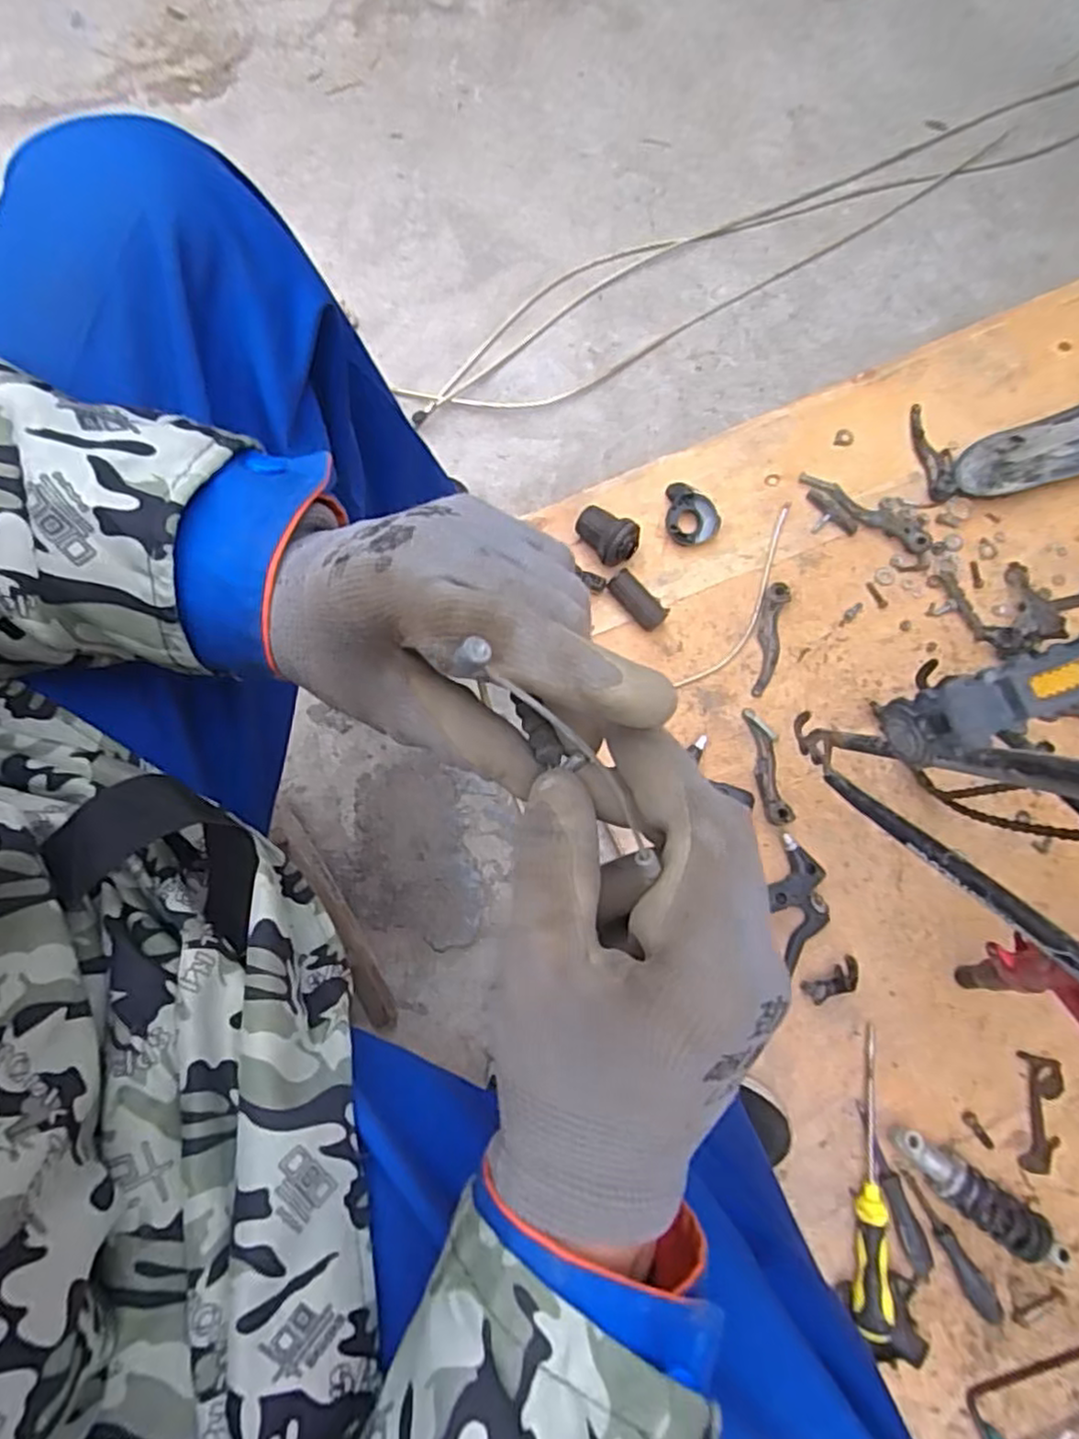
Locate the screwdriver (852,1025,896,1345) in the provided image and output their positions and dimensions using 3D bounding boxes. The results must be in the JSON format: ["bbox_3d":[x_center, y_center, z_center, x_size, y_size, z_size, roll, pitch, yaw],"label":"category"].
[{"bbox_3d":[0.303,0.415,0.633,0.029,0.038,0.240,9,78,1],"label":"screwdriver"}]

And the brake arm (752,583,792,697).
[{"bbox_3d":[0.243,-0.085,0.739,0.027,0.020,0.119,14,78,2],"label":"brake arm"}]

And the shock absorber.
[{"bbox_3d":[0.397,0.432,0.627,0.172,0.041,0.041,34,80,6],"label":"shock absorber"}]

